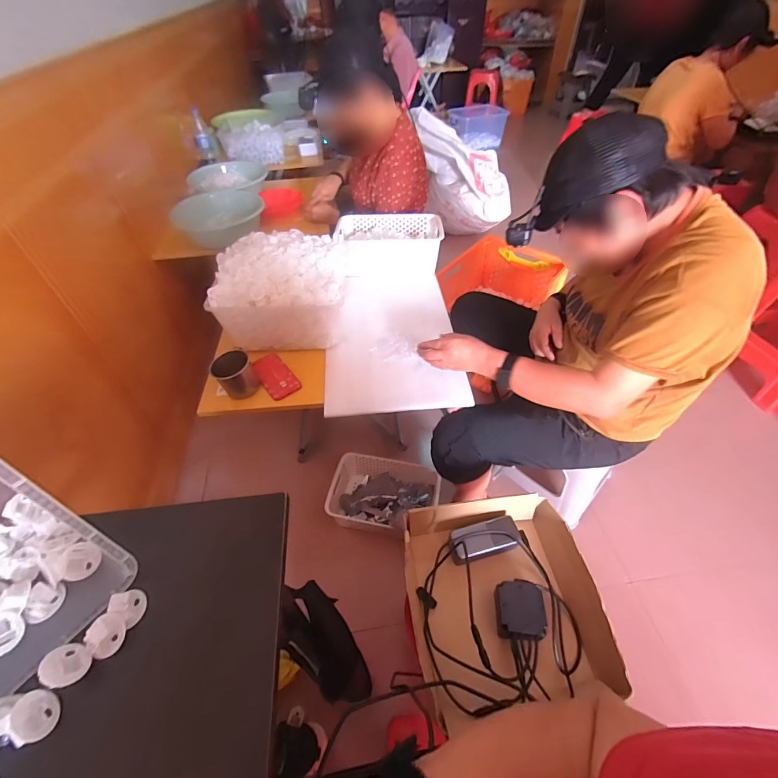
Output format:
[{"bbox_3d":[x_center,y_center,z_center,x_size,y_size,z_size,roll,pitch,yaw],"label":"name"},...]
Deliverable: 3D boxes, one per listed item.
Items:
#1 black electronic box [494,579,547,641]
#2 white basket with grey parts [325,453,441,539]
[{"bbox_3d":[0.223,0.380,0.662,0.076,0.036,0.087,-1,48,0],"label":"black electronic box"},{"bbox_3d":[-0.012,0.310,1.127,0.309,0.105,0.221,5,49,5],"label":"white basket with grey parts"}]

